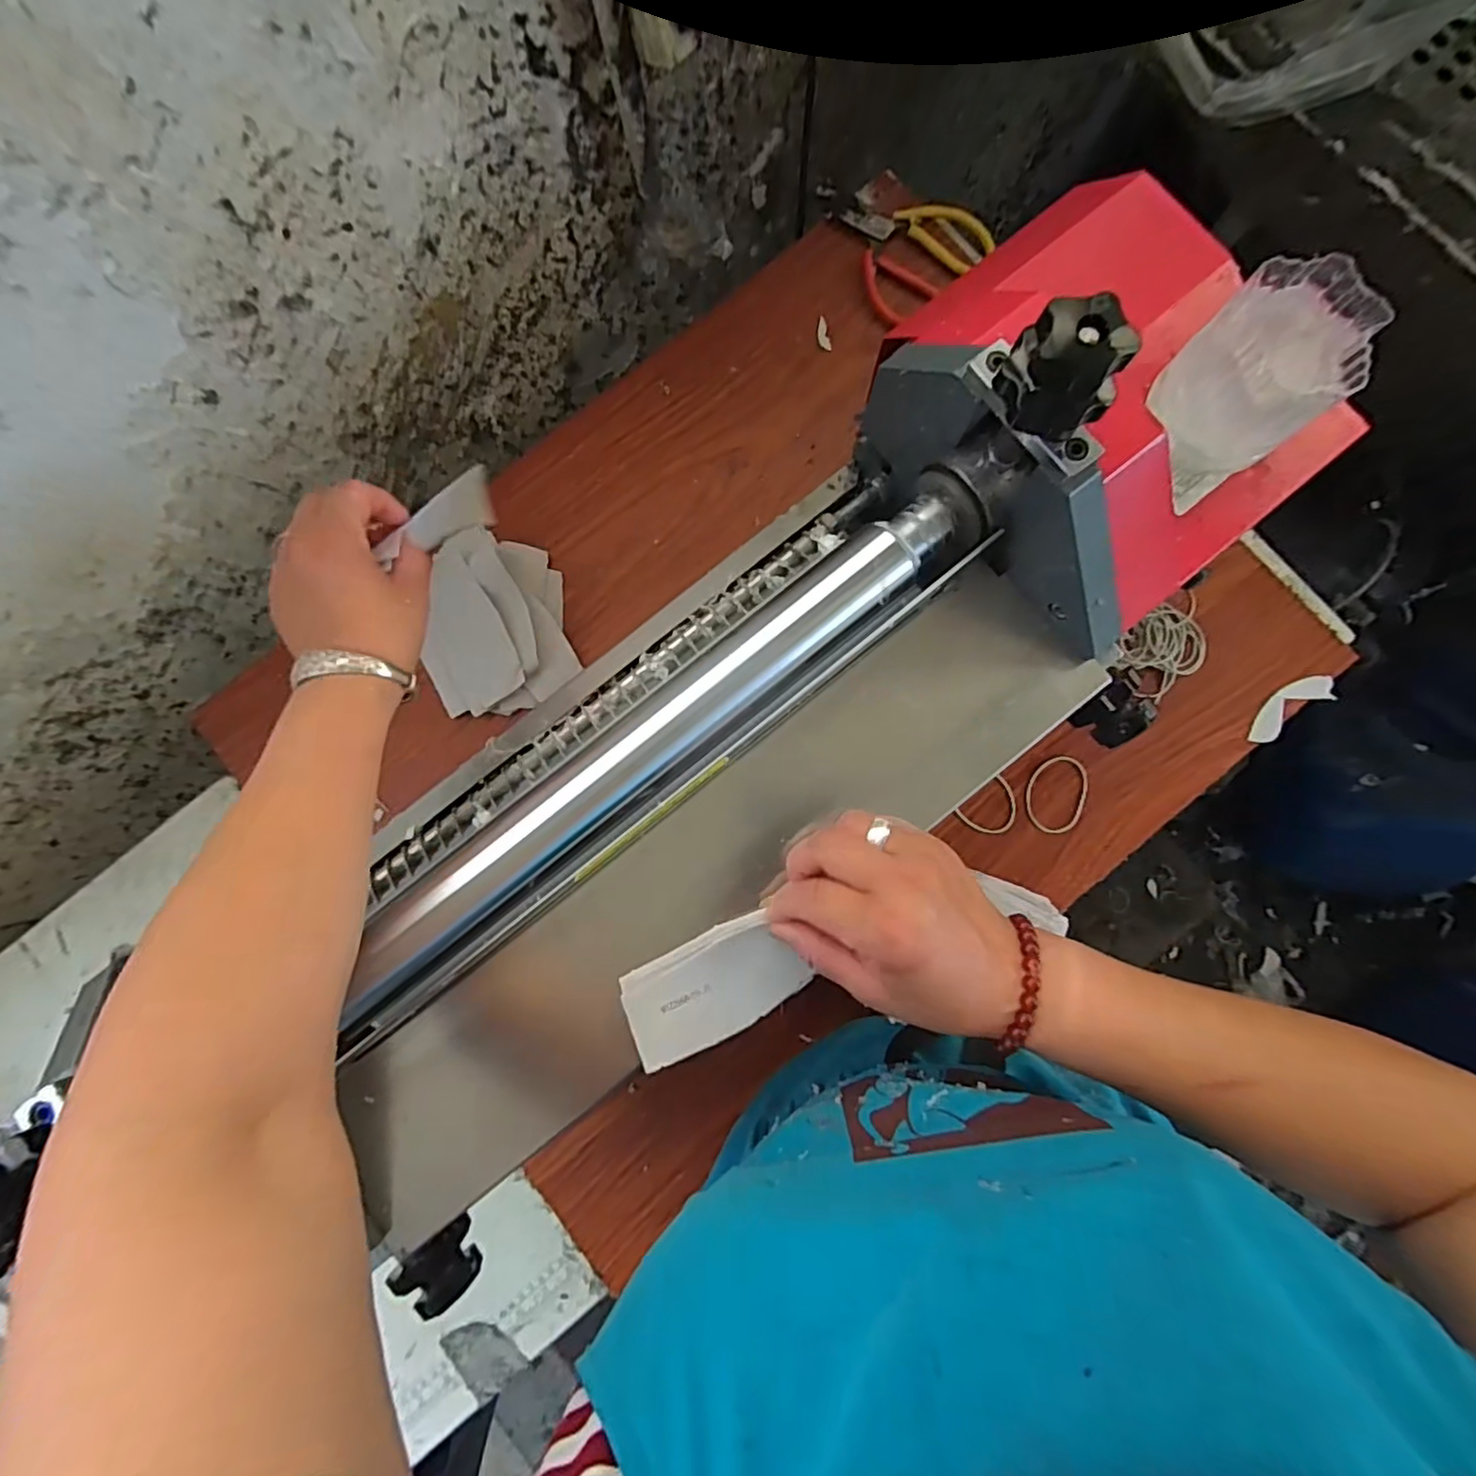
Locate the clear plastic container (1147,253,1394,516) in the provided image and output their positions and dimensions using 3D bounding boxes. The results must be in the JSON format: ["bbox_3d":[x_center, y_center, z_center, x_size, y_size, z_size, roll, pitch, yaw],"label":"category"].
[{"bbox_3d":[0.267,-0.188,0.342,0.084,0.074,0.076,-34,84,-2],"label":"clear plastic container"}]

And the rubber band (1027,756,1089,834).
[{"bbox_3d":[0.267,0.047,0.542,0.049,0.004,0.065,6,85,4],"label":"rubber band"}]

